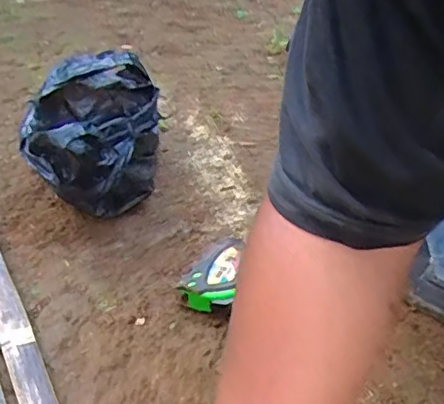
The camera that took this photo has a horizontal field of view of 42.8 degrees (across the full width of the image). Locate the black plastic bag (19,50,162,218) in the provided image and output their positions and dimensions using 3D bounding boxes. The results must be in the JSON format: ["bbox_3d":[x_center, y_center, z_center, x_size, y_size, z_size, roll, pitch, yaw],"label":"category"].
[{"bbox_3d":[-0.144,-0.068,0.646,0.140,0.141,0.186,-3,45,-10],"label":"black plastic bag"}]

